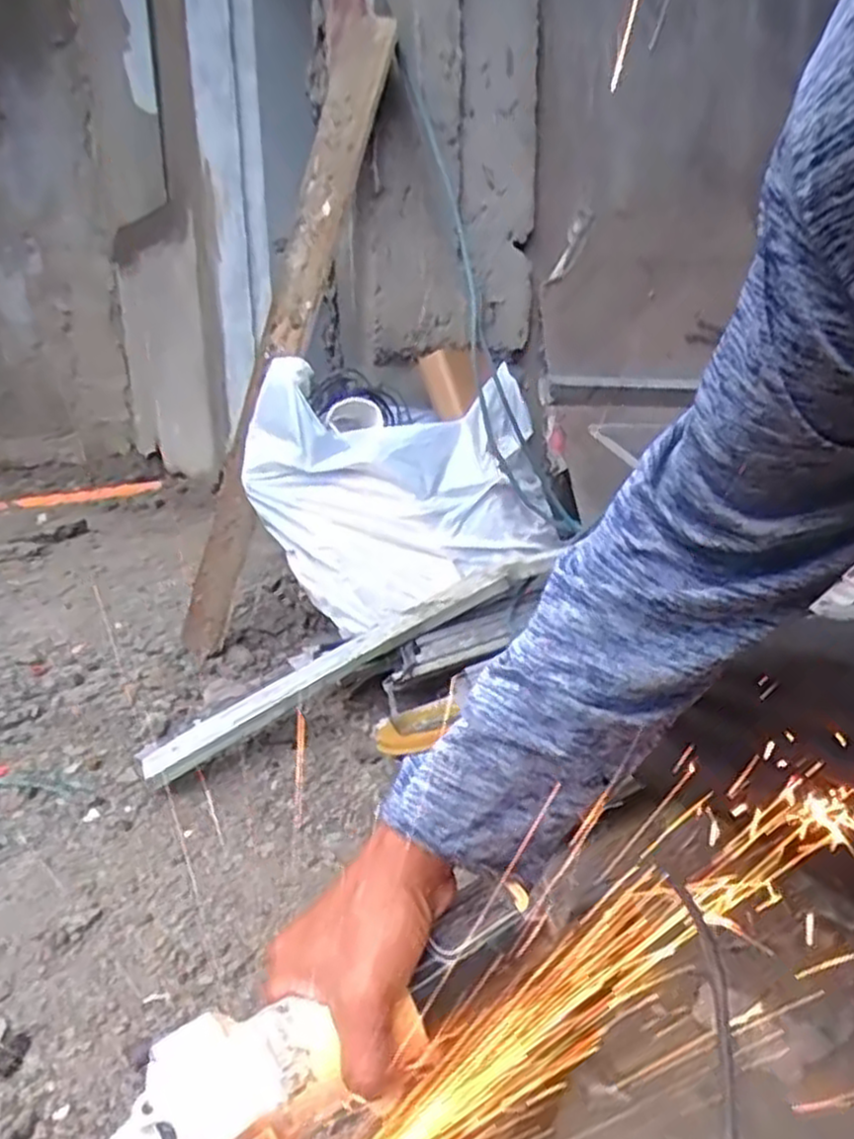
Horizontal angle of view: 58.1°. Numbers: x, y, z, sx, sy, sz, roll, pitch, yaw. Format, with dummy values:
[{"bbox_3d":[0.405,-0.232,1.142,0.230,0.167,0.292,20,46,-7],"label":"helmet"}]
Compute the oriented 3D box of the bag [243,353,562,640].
[{"bbox_3d":[-0.019,-0.115,1.112,0.393,0.293,0.255,-15,23,-39],"label":"bag"}]

